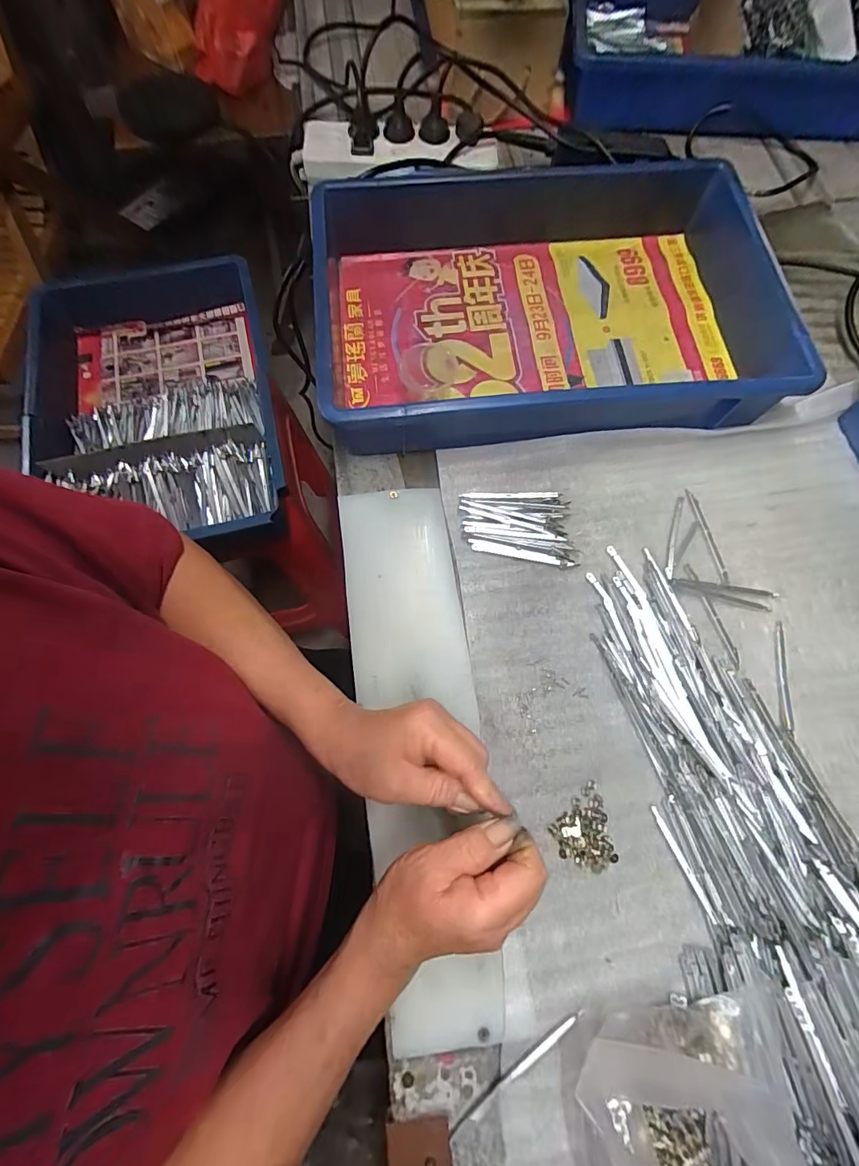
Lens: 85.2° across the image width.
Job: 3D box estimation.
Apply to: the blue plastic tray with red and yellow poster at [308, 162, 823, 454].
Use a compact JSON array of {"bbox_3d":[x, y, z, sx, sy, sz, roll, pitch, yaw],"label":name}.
[{"bbox_3d":[0.119,-0.282,0.467,0.449,0.074,0.298,-6,72,-1],"label":"blue plastic tray with red and yellow poster"}]

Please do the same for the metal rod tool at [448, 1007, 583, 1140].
[{"bbox_3d":[0.056,0.315,0.300,0.108,0.004,0.008,-35,74,-10],"label":"metal rod tool"}]

